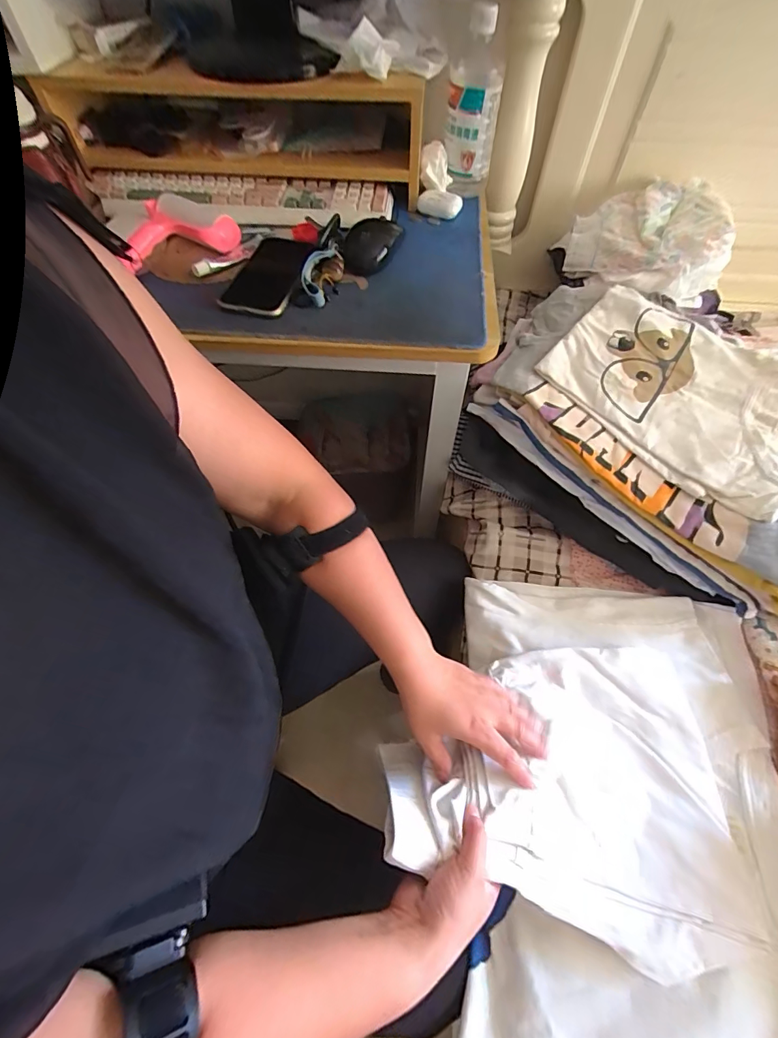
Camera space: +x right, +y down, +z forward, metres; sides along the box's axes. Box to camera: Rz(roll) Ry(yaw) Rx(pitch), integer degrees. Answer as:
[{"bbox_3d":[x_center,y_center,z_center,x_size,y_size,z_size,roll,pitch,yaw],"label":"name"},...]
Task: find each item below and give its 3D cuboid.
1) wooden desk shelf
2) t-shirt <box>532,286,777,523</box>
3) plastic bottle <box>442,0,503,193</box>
[{"bbox_3d":[-0.187,-0.517,0.550,0.454,0.099,0.136,3,59,2],"label":"wooden desk shelf"},{"bbox_3d":[0.362,-0.159,0.502,0.221,0.046,0.301,-40,67,-21],"label":"t-shirt"},{"bbox_3d":[0.104,-0.505,0.527,0.064,0.164,0.055,9,60,5],"label":"plastic bottle"}]

